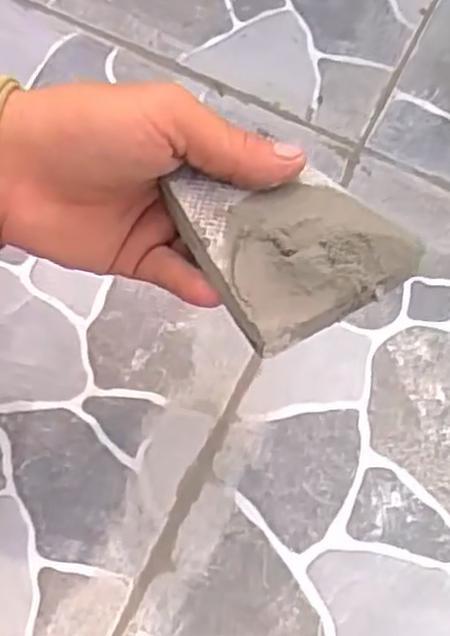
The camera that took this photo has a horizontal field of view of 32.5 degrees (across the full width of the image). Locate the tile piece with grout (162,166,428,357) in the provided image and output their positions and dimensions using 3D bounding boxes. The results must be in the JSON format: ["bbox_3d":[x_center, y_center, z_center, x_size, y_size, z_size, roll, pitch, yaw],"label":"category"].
[{"bbox_3d":[0.026,-0.036,0.327,0.078,0.022,0.089,-30,59,-11],"label":"tile piece with grout"}]

